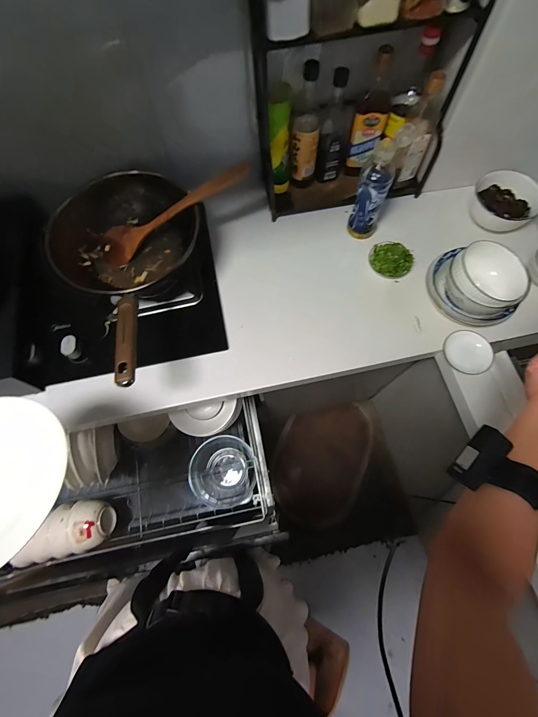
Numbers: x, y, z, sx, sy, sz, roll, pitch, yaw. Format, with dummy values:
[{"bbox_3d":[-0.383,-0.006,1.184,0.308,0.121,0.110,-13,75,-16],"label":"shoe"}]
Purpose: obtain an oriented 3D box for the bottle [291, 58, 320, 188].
[{"bbox_3d":[0.085,-0.521,0.724,0.064,0.249,0.057,4,70,4],"label":"bottle"}]

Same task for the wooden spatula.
[{"bbox_3d":[-0.205,-0.303,0.643,0.362,0.022,0.093,-21,69,18],"label":"wooden spatula"}]

